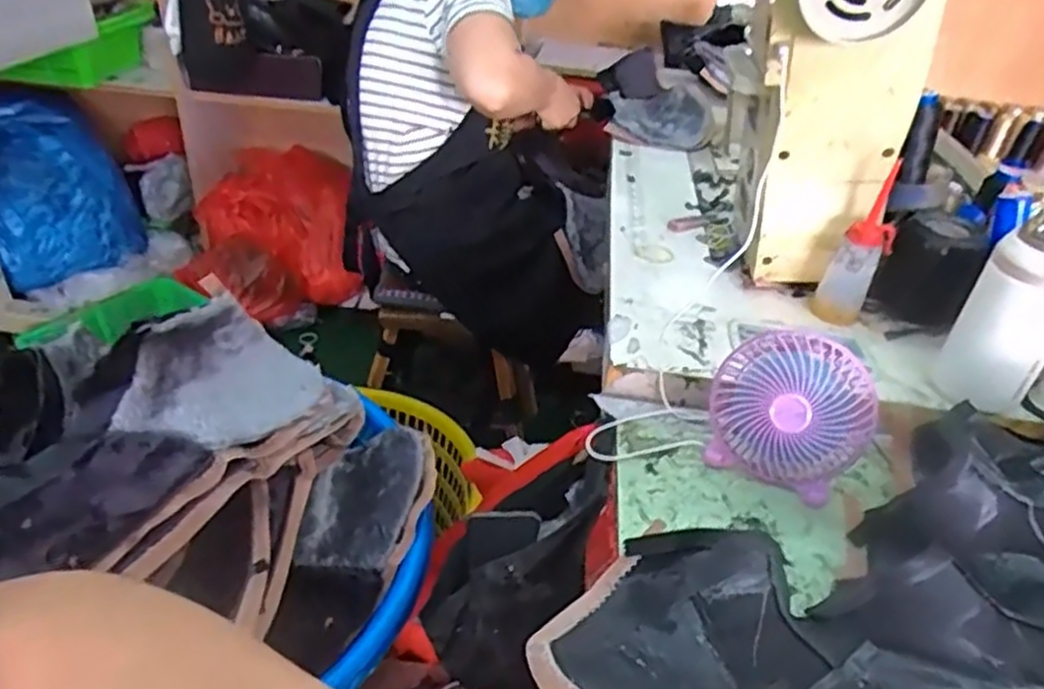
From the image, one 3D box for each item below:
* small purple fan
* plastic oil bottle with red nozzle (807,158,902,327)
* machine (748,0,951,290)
[{"bbox_3d":[0.234,0.059,0.640,0.135,0.114,0.071,21,38,20],"label":"small purple fan"},{"bbox_3d":[0.372,-0.101,0.805,0.059,0.155,0.046,0,36,-8],"label":"plastic oil bottle with red nozzle"},{"bbox_3d":[0.329,-0.331,0.889,0.186,0.430,0.426,8,35,4],"label":"machine"}]

